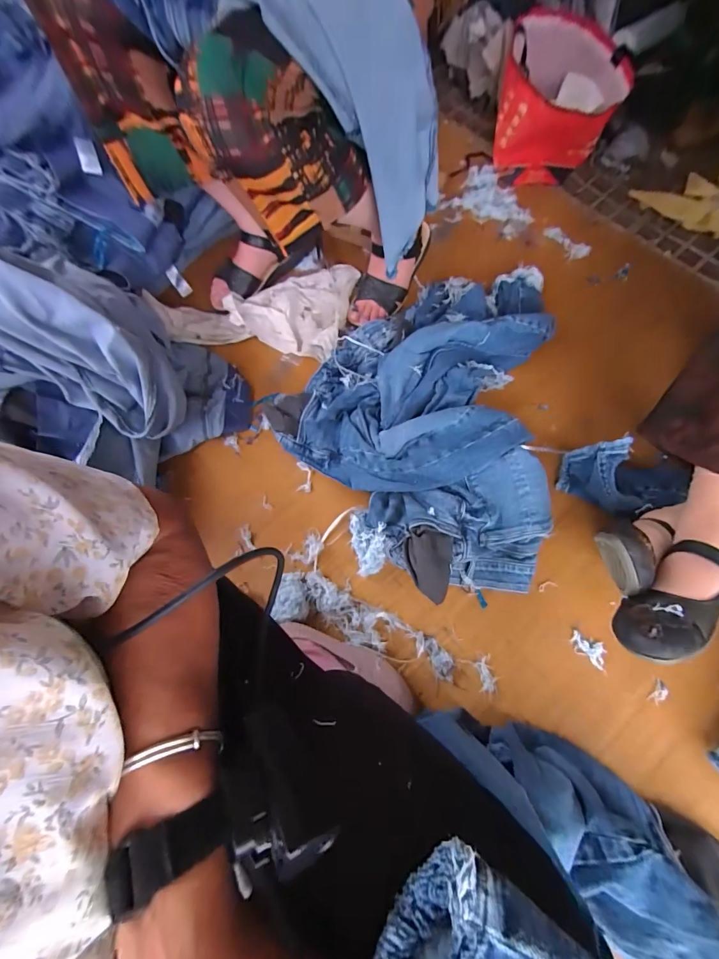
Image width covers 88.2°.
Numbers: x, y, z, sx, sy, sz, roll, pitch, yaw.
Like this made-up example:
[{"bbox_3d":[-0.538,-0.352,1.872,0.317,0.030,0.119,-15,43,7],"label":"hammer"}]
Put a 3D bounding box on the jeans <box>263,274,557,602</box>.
[{"bbox_3d":[0.103,-0.137,0.656,0.435,0.132,0.611,9,72,6],"label":"jeans"}]

